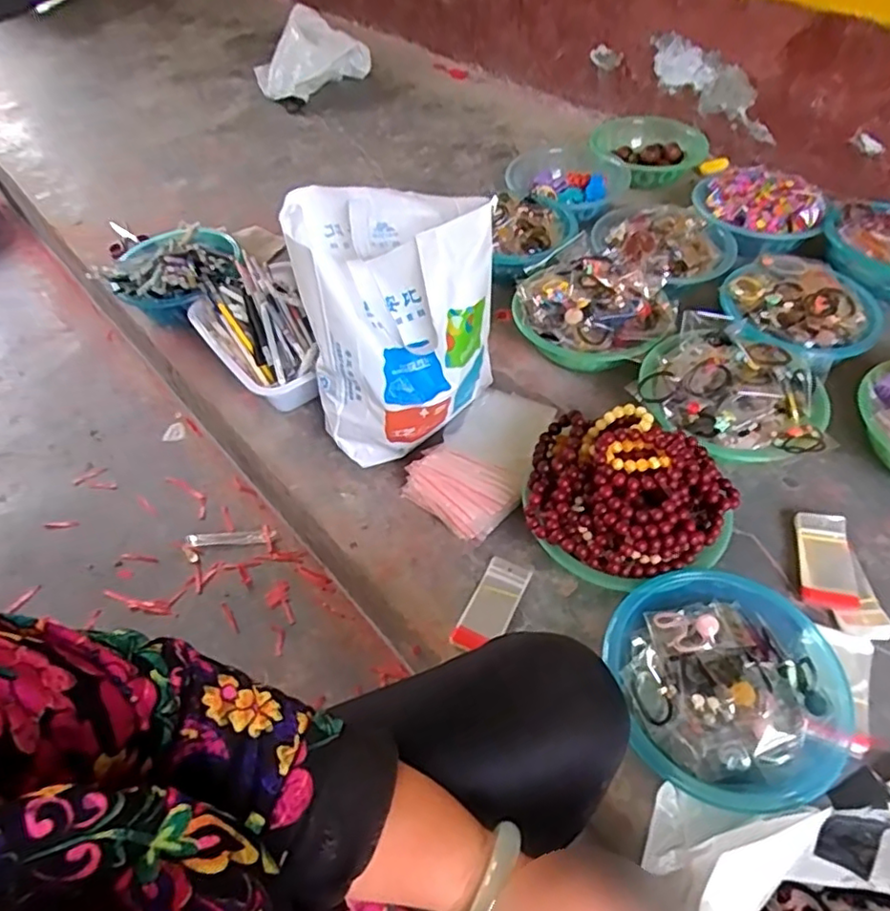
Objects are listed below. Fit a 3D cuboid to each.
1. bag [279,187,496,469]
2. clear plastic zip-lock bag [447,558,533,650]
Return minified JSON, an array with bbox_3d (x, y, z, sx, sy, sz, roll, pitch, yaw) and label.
[{"bbox_3d":[-0.066,-0.151,0.792,0.231,0.320,0.171,7,52,7],"label":"bag"},{"bbox_3d":[0.055,0.179,0.719,0.052,0.012,0.118,25,63,16],"label":"clear plastic zip-lock bag"}]

